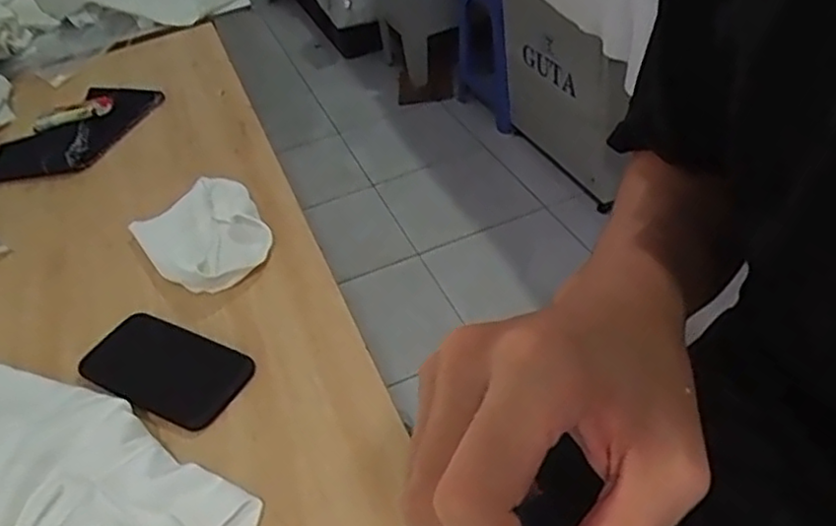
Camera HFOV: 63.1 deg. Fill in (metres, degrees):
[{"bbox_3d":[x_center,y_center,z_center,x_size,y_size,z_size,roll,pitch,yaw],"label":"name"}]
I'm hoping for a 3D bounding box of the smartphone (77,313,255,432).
[{"bbox_3d":[-0.218,0.087,0.584,0.150,0.006,0.083,16,47,28],"label":"smartphone"}]

